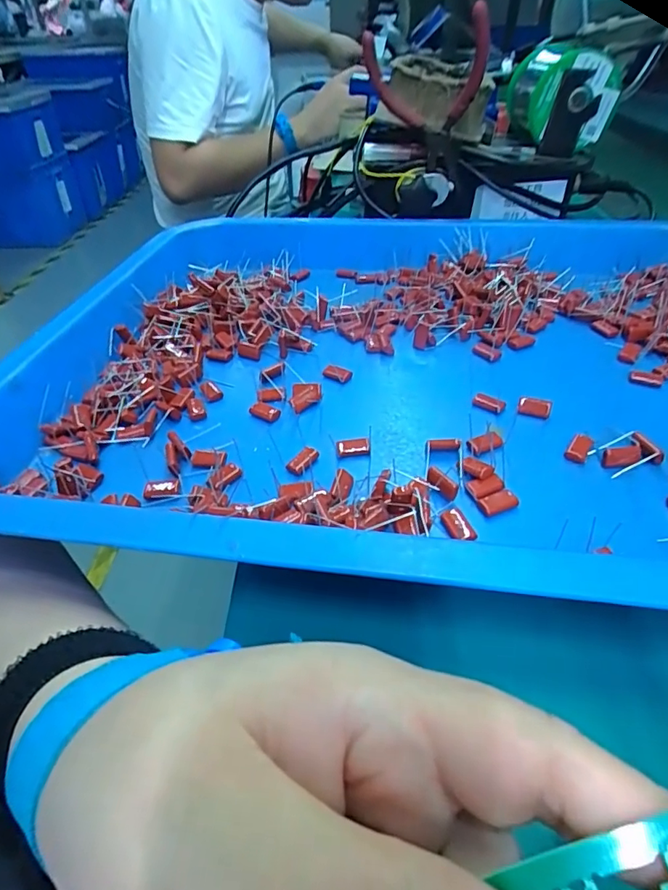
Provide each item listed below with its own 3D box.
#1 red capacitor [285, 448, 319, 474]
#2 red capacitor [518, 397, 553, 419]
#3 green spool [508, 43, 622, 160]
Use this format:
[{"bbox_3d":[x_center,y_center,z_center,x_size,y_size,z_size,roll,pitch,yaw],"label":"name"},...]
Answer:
[{"bbox_3d":[-0.014,0.007,0.243,0.008,0.004,0.015,28,47,30],"label":"red capacitor"},{"bbox_3d":[0.101,-0.018,0.260,0.016,0.006,0.008,11,41,13],"label":"red capacitor"},{"bbox_3d":[0.192,-0.300,0.441,0.062,0.065,0.101,0,40,0],"label":"green spool"}]

